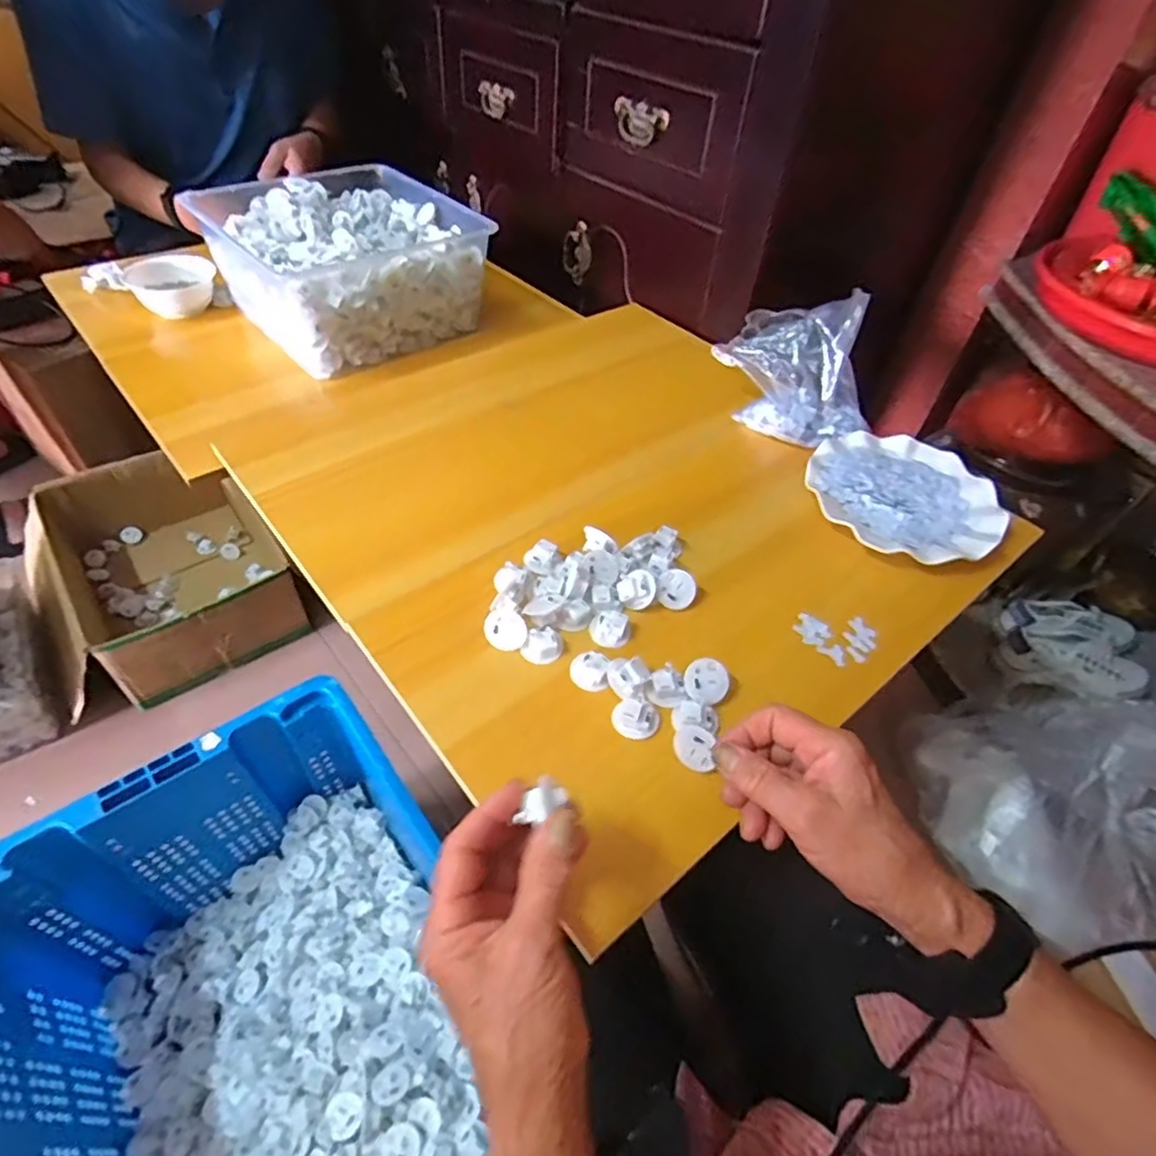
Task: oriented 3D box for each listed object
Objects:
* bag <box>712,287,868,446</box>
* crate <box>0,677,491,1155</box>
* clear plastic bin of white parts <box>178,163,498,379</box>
[{"bbox_3d":[0.235,-0.225,0.688,0.174,0.117,0.100,16,49,9],"label":"bag"},{"bbox_3d":[-0.271,0.462,0.612,0.391,0.280,0.572,-30,57,-28],"label":"crate"},{"bbox_3d":[-0.316,-0.433,0.883,0.297,0.133,0.298,-29,56,-27],"label":"clear plastic bin of white parts"}]

